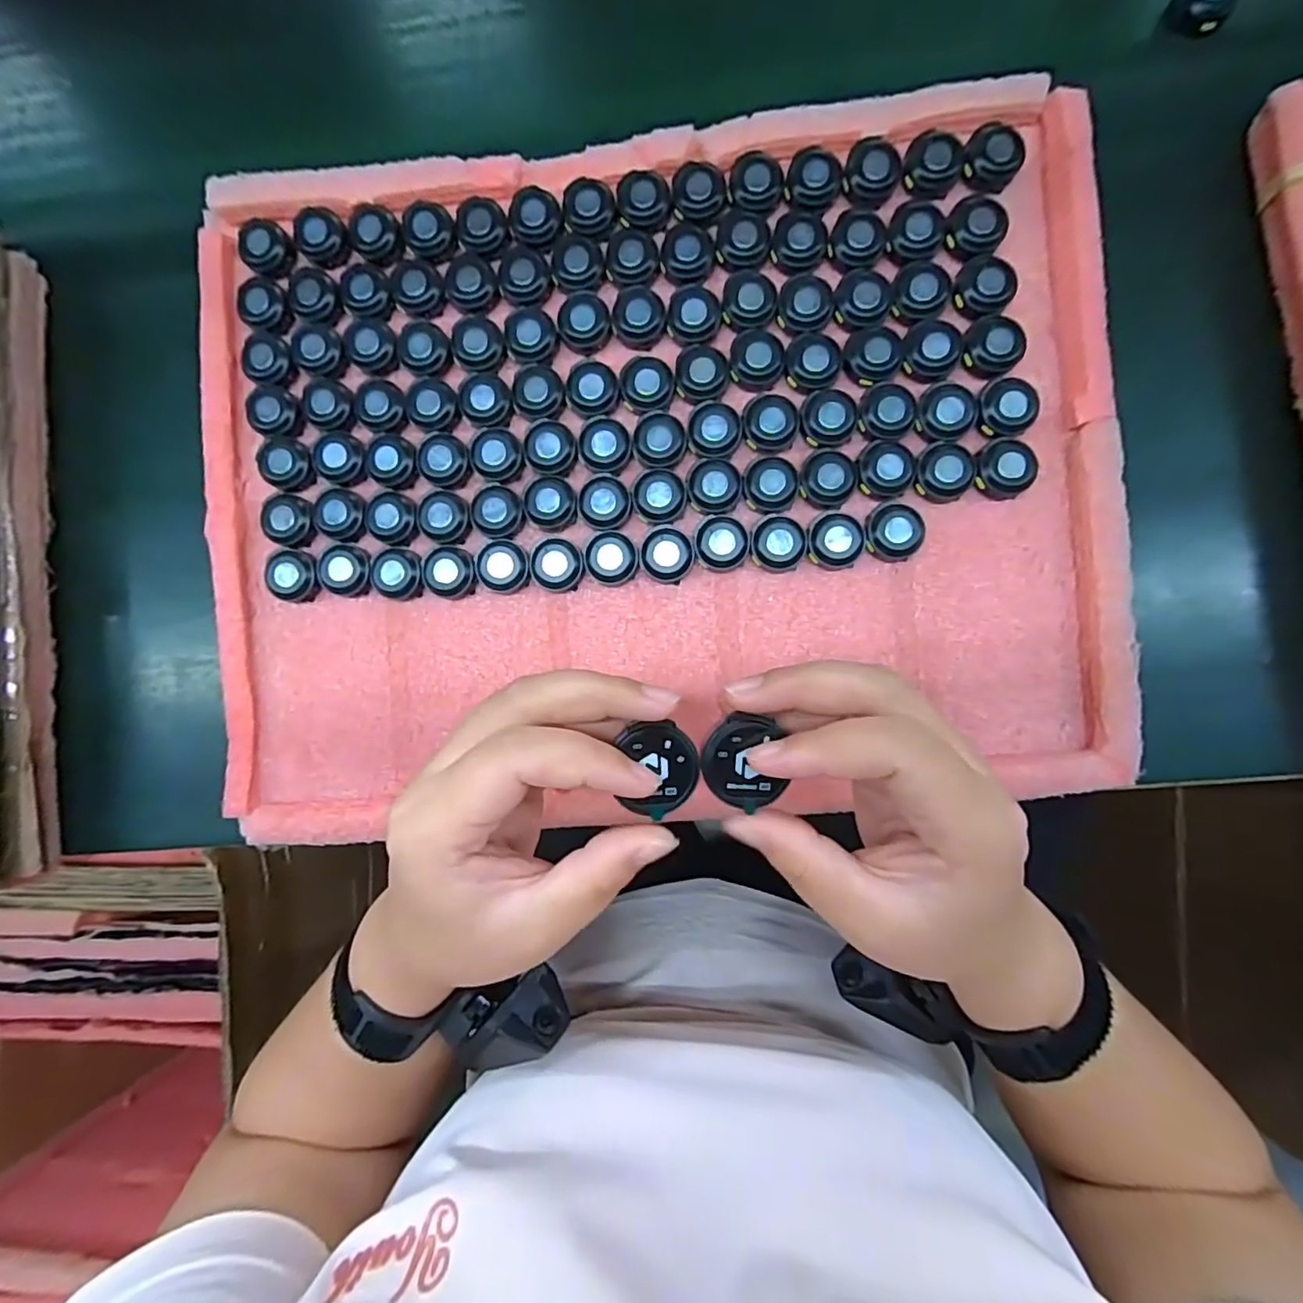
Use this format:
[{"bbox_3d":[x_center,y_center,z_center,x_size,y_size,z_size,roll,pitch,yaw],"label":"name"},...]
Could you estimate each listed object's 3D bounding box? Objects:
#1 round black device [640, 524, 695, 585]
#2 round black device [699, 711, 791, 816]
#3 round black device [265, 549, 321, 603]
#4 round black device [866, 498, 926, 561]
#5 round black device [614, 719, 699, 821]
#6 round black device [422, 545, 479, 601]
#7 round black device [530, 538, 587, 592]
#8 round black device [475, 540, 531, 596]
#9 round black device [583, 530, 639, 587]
[{"bbox_3d":[0.009,-0.054,0.315,0.029,0.011,0.030,0,86,4],"label":"round black device"},{"bbox_3d":[0.029,0.035,0.182,0.025,0.004,0.029,-8,88,1],"label":"round black device"},{"bbox_3d":[-0.204,-0.043,0.330,0.028,0.012,0.029,0,86,4],"label":"round black device"},{"bbox_3d":[0.130,-0.067,0.307,0.029,0.011,0.034,12,87,5],"label":"round black device"},{"bbox_3d":[0.003,0.037,0.181,0.024,0.004,0.029,1,88,1],"label":"round black device"},{"bbox_3d":[-0.113,-0.044,0.323,0.028,0.013,0.028,0,86,4],"label":"round black device"},{"bbox_3d":[-0.052,-0.048,0.319,0.029,0.013,0.028,0,86,4],"label":"round black device"},{"bbox_3d":[-0.083,-0.047,0.322,0.029,0.013,0.028,0,86,4],"label":"round black device"},{"bbox_3d":[-0.022,-0.051,0.317,0.028,0.012,0.028,0,86,4],"label":"round black device"}]

